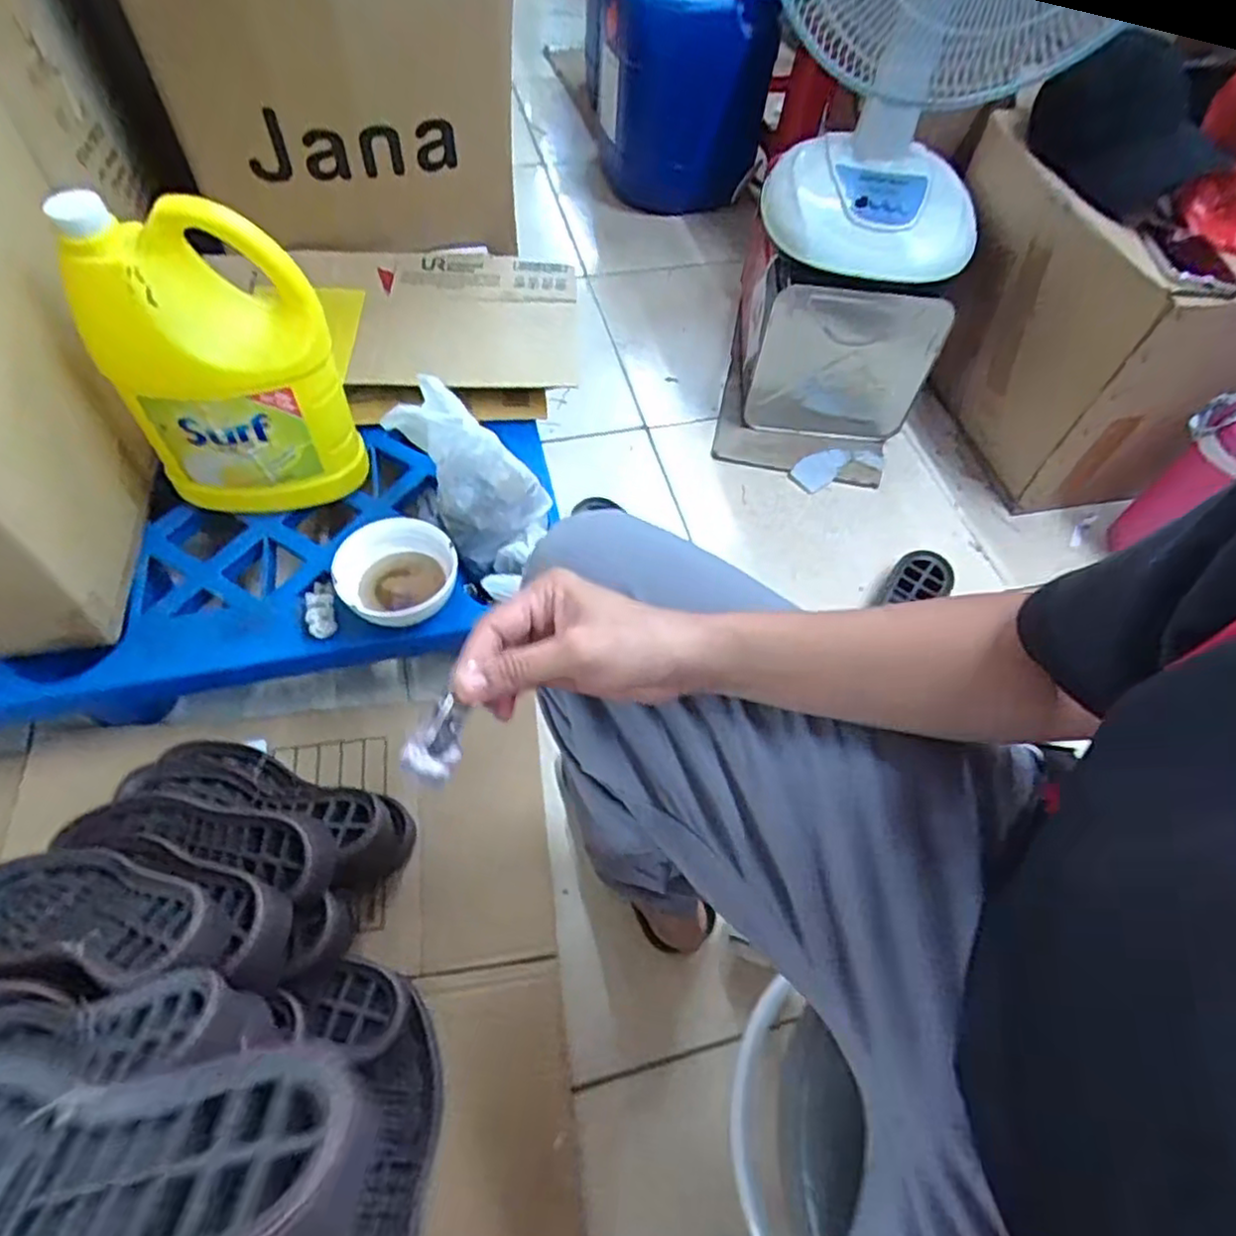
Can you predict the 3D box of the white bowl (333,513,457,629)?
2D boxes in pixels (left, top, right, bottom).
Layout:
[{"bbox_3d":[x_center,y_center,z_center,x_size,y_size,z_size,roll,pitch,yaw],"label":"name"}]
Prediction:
[{"bbox_3d":[-0.215,-0.043,0.696,0.106,0.060,0.116,2,58,-3],"label":"white bowl"}]

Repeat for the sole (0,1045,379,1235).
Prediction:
[{"bbox_3d":[-0.231,0.226,0.284,0.275,0.036,0.084,-12,29,15],"label":"sole"}]

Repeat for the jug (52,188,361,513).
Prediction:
[{"bbox_3d":[-0.360,-0.225,0.657,0.171,0.288,0.091,6,58,-1],"label":"jug"}]

